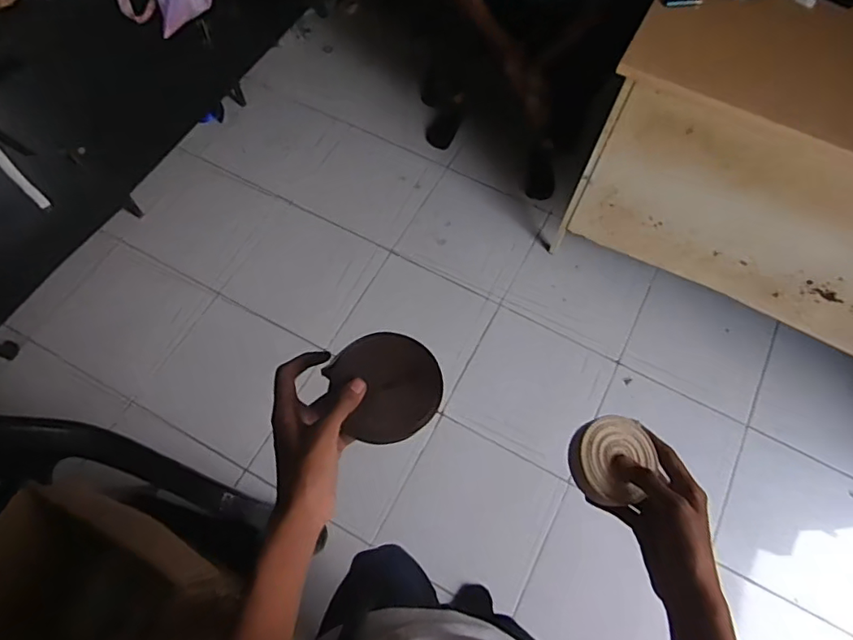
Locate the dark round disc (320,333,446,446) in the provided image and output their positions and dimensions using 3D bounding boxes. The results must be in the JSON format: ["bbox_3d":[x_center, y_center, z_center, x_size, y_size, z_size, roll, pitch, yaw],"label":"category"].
[{"bbox_3d":[-0.034,0.059,0.478,0.093,0.014,0.094,0,90,-10],"label":"dark round disc"}]

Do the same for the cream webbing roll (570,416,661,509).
[{"bbox_3d":[0.174,0.129,0.500,0.074,0.024,0.076,1,66,-1],"label":"cream webbing roll"}]

